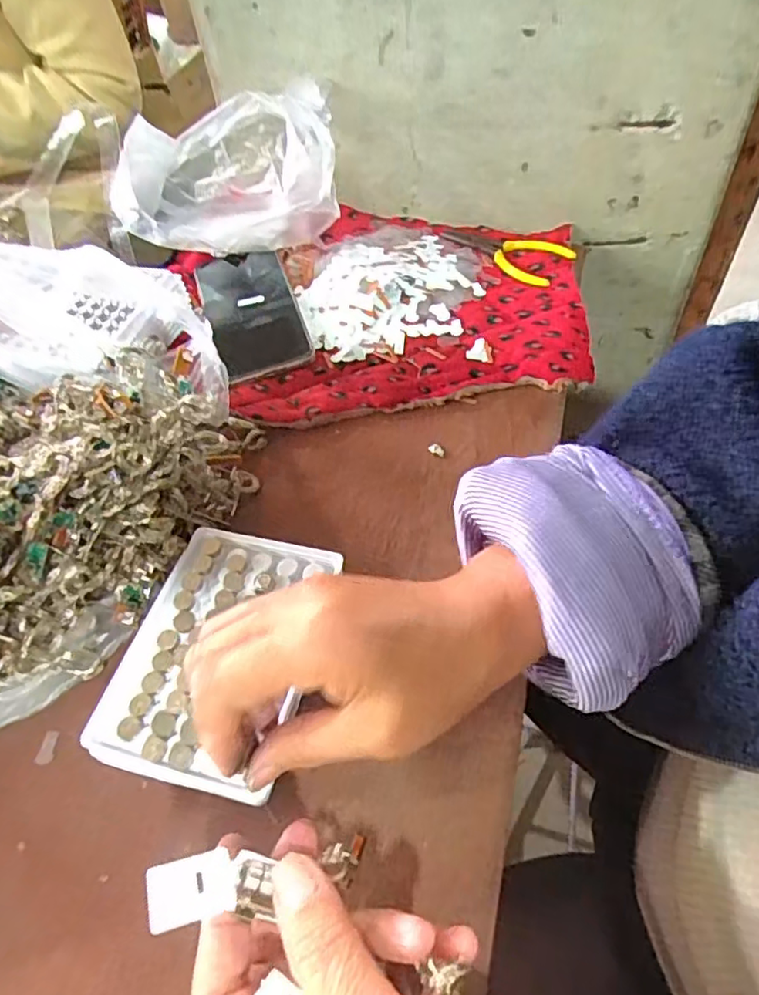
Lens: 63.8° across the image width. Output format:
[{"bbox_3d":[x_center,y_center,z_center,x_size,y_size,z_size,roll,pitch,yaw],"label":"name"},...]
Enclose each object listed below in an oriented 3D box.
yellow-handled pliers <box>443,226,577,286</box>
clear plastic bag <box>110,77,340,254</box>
[{"bbox_3d":[0.106,-0.220,0.549,0.122,0.007,0.060,23,59,19],"label":"yellow-handled pliers"},{"bbox_3d":[-0.132,-0.286,0.546,0.181,0.104,0.121,-6,54,0],"label":"clear plastic bag"}]

